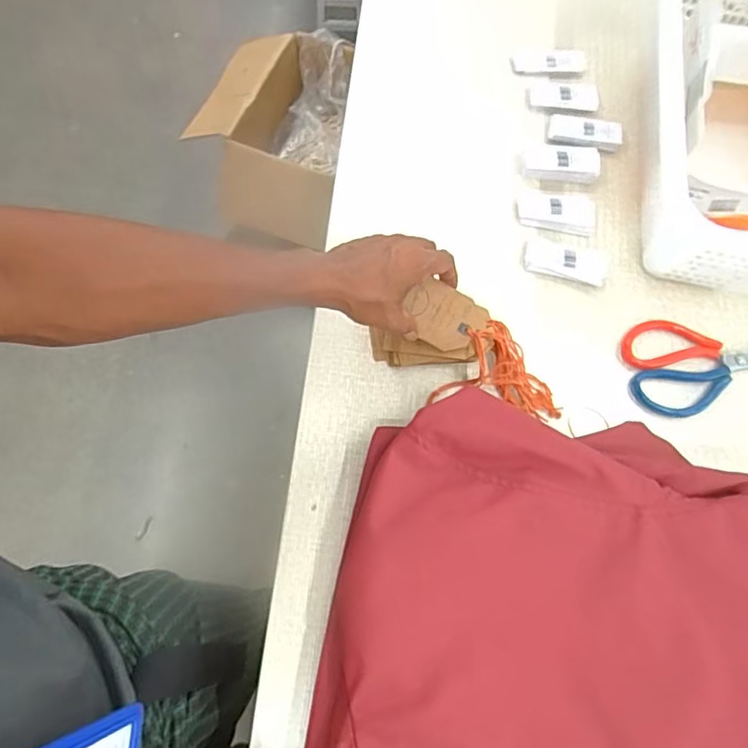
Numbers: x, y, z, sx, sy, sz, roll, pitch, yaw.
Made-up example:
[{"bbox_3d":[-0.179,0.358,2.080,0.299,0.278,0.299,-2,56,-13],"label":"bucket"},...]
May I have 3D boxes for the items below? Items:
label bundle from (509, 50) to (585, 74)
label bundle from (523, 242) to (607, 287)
[{"bbox_3d":[0.228,-0.404,0.695,0.097,0.008,0.039,-3,70,-4],"label":"label bundle"},{"bbox_3d":[0.212,-0.125,0.595,0.089,0.010,0.044,14,70,2],"label":"label bundle"}]

